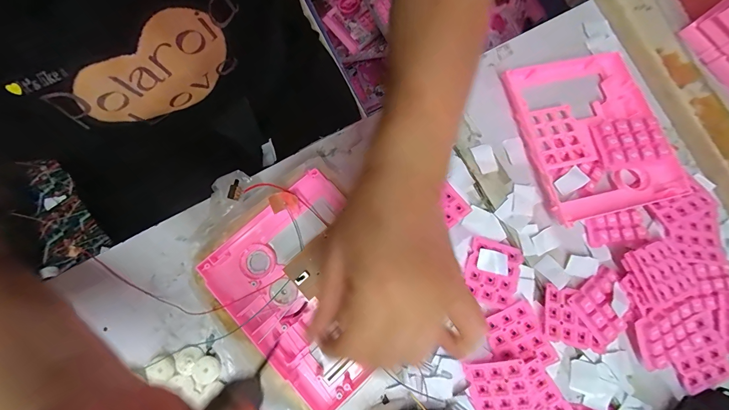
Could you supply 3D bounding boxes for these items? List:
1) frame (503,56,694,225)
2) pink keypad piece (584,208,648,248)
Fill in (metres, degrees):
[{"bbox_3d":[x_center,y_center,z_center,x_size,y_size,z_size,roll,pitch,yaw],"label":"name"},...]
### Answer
[{"bbox_3d":[0.223,-0.072,0.324,0.130,0.025,0.159,-13,80,-3],"label":"frame"},{"bbox_3d":[0.243,0.022,0.314,0.056,0.008,0.033,-10,80,-3],"label":"pink keypad piece"}]

